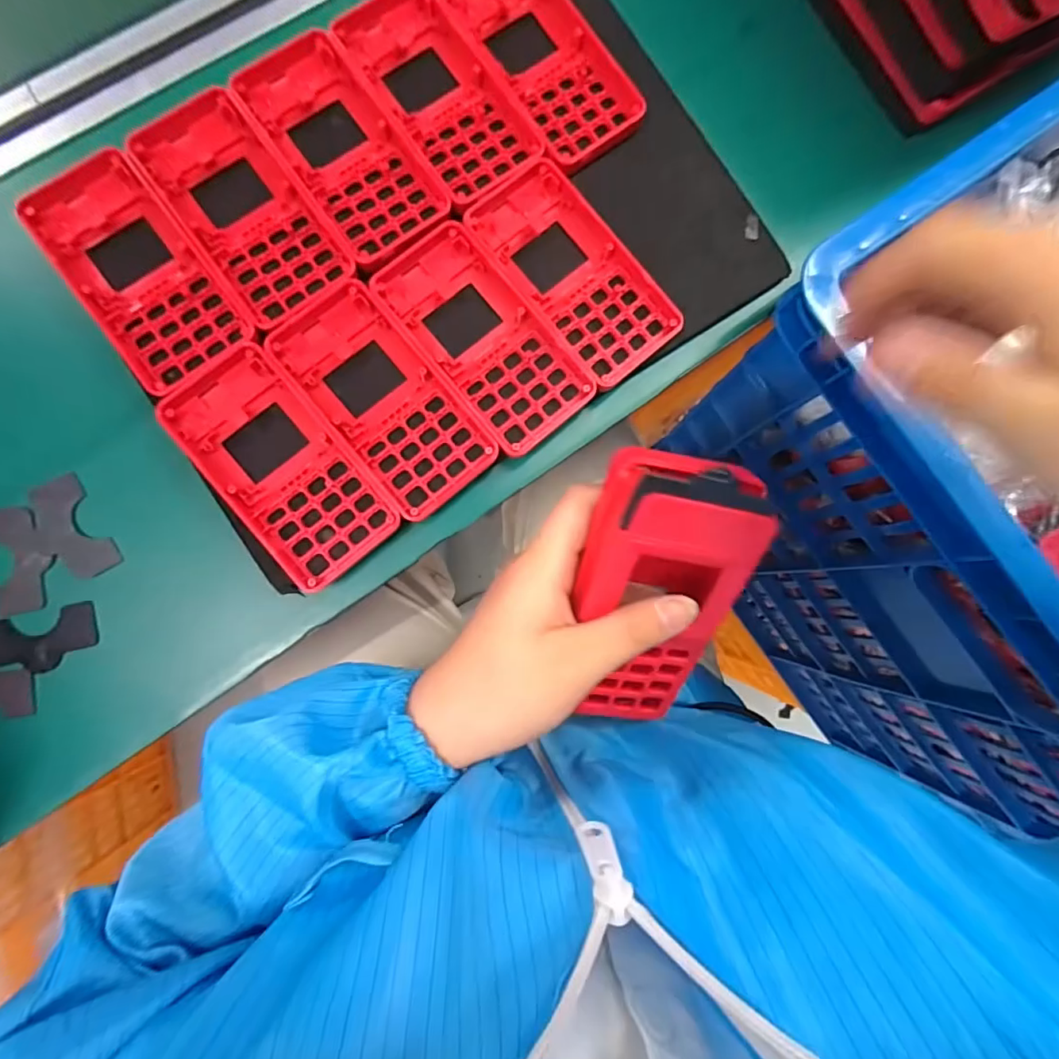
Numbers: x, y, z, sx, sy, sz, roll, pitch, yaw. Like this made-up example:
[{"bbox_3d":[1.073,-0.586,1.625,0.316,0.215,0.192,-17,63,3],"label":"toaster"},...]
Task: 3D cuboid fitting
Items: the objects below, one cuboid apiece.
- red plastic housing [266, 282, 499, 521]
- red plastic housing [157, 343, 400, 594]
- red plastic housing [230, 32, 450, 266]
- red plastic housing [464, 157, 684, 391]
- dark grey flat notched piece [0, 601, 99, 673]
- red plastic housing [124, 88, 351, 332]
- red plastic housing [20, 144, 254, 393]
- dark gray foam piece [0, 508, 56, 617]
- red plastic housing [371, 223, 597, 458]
[{"bbox_3d":[-0.079,-0.069,0.276,0.060,0.011,0.124,-39,88,-6],"label":"red plastic housing"},{"bbox_3d":[-0.130,-0.034,0.270,0.061,0.017,0.126,-39,88,-6],"label":"red plastic housing"},{"bbox_3d":[-0.105,-0.212,0.285,0.062,0.014,0.131,-36,88,-6],"label":"red plastic housing"},{"bbox_3d":[0.025,-0.143,0.290,0.062,0.014,0.124,-39,88,-6],"label":"red plastic housing"},{"bbox_3d":[-0.257,0.059,0.274,0.056,0.006,0.030,-12,86,-5],"label":"dark grey flat notched piece"},{"bbox_3d":[-0.156,-0.176,0.279,0.061,0.016,0.132,-36,88,-6],"label":"red plastic housing"},{"bbox_3d":[-0.206,-0.136,0.274,0.059,0.019,0.128,-36,88,-6],"label":"red plastic housing"},{"bbox_3d":[-0.270,0.016,0.275,0.030,0.004,0.055,-6,85,-4],"label":"dark gray foam piece"},{"bbox_3d":[-0.024,-0.105,0.284,0.061,0.014,0.123,-39,88,-6],"label":"red plastic housing"}]

